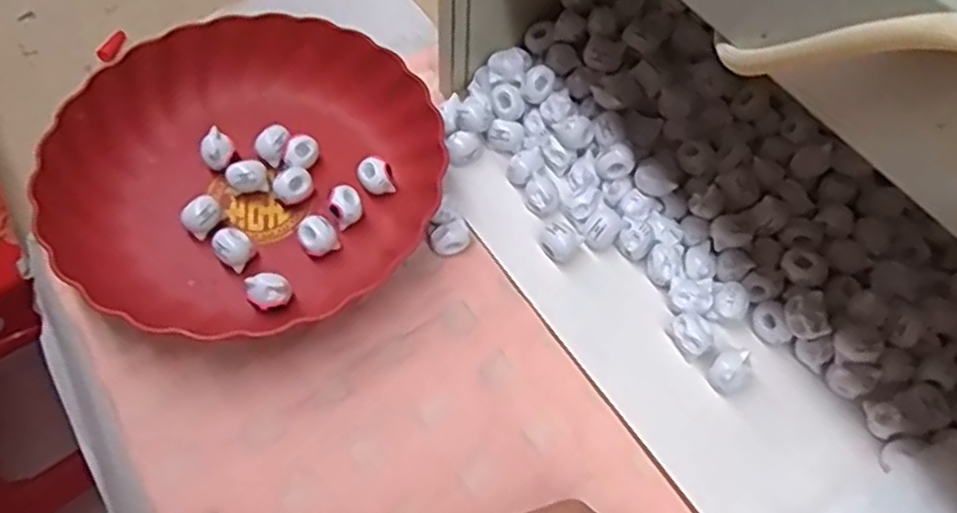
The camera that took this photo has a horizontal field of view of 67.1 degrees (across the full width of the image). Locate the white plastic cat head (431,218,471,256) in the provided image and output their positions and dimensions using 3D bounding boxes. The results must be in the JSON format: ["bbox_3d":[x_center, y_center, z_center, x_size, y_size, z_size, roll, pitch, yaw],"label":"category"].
[{"bbox_3d":[-0.018,-0.011,0.468,0.026,0.017,0.017,-25,64,-16],"label":"white plastic cat head"}]

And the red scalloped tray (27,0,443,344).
[{"bbox_3d":[-0.149,-0.065,0.477,0.242,0.049,0.223,6,60,1],"label":"red scalloped tray"}]

